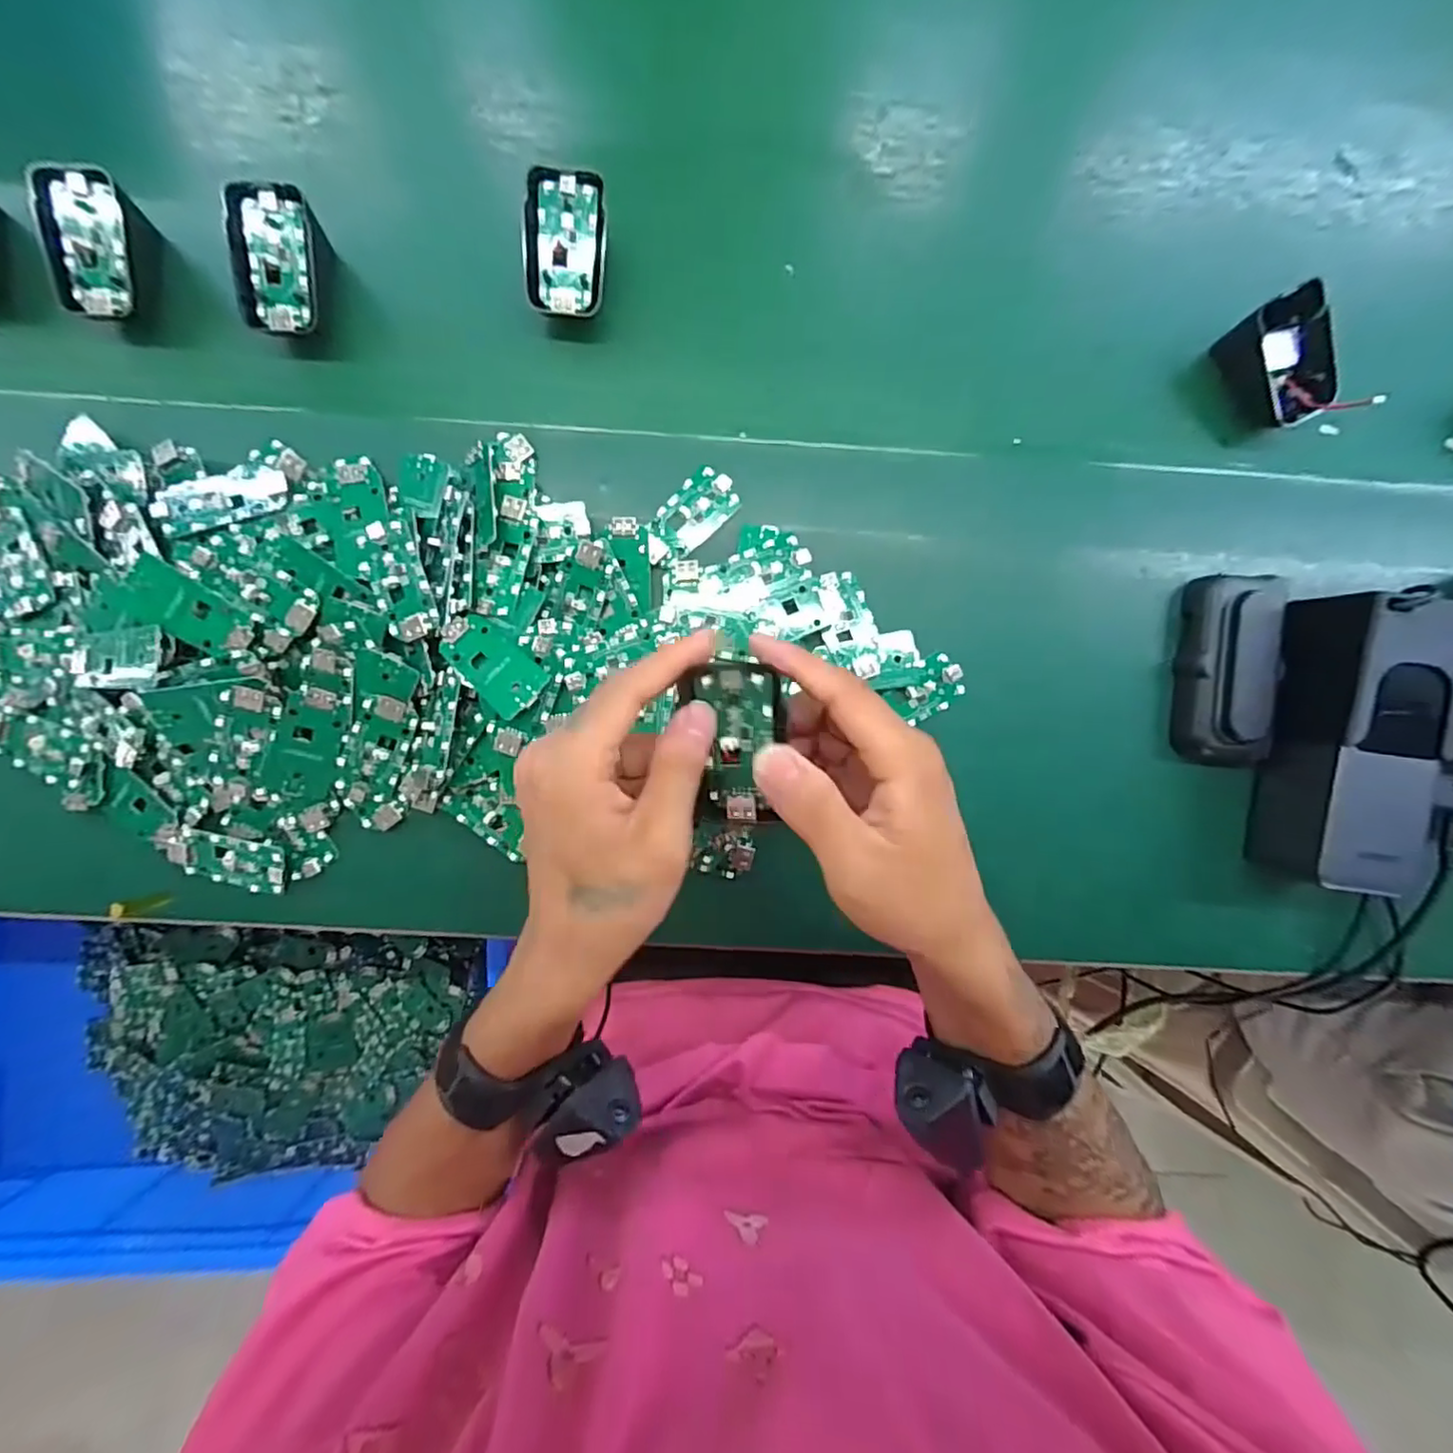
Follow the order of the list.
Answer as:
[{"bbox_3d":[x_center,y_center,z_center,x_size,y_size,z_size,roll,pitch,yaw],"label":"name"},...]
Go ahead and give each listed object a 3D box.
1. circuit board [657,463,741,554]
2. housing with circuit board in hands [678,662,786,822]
[{"bbox_3d":[-0.018,-0.124,0.361,0.050,0.009,0.032,-43,90,-3],"label":"circuit board"},{"bbox_3d":[0.002,0.007,0.261,0.041,0.012,0.069,-1,109,-3],"label":"housing with circuit board in hands"}]

